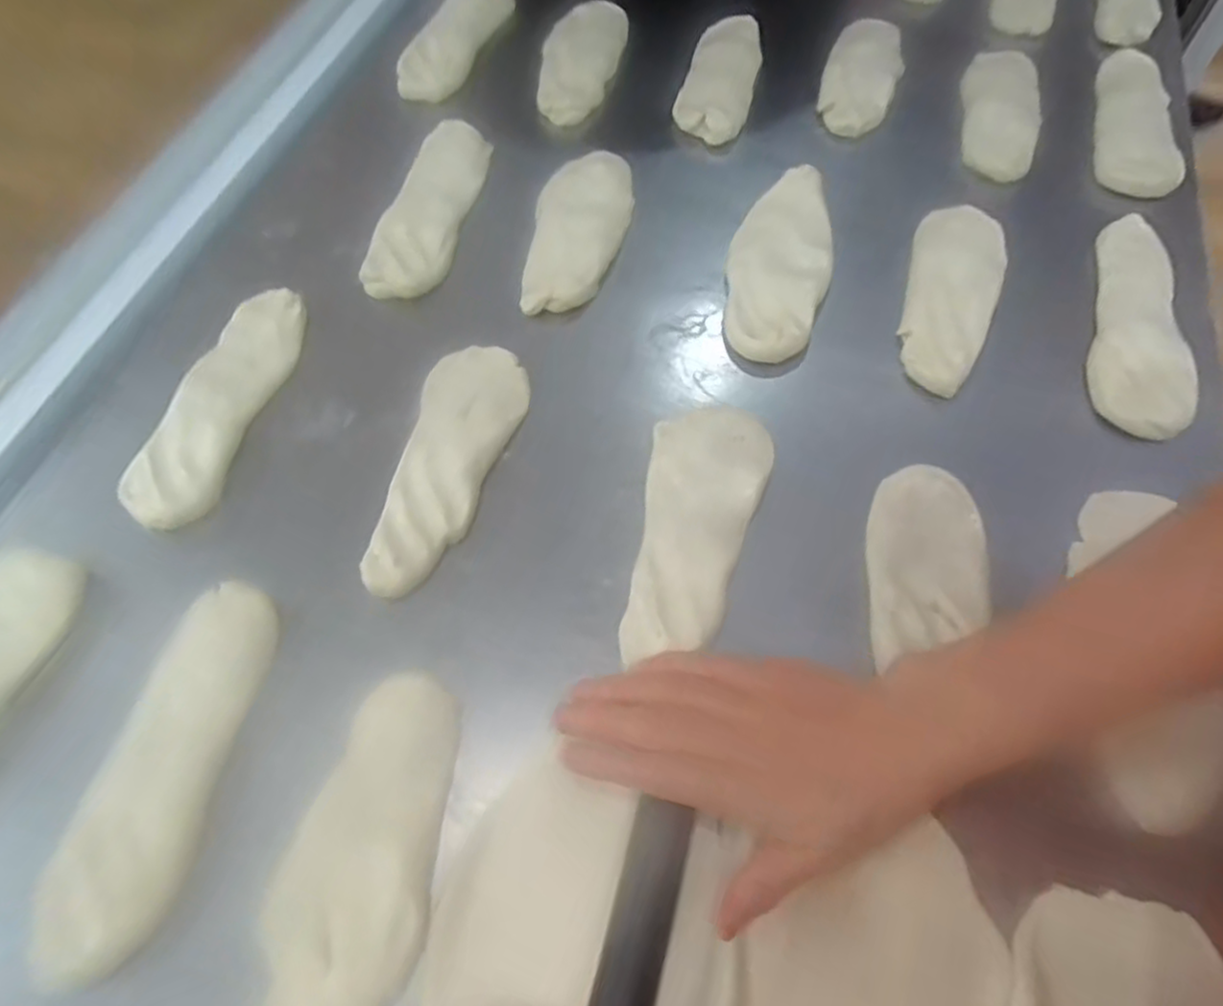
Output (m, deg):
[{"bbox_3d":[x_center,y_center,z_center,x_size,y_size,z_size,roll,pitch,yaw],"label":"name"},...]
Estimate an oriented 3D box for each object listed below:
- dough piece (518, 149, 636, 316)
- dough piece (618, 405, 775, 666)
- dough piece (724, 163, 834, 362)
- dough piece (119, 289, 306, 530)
[{"bbox_3d":[-0.024,-0.199,0.545,0.068,0.031,0.140,9,61,6],"label":"dough piece"},{"bbox_3d":[0.045,0.013,0.439,0.067,0.025,0.173,18,62,11],"label":"dough piece"},{"bbox_3d":[0.119,-0.172,0.522,0.069,0.039,0.170,17,62,10],"label":"dough piece"},{"bbox_3d":[-0.242,-0.062,0.469,0.058,0.025,0.165,18,62,11],"label":"dough piece"}]

